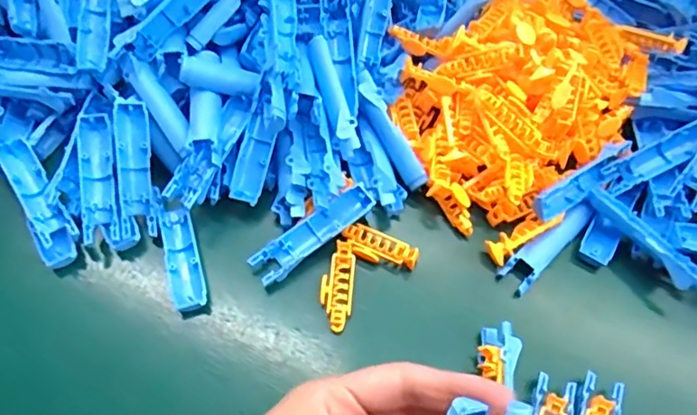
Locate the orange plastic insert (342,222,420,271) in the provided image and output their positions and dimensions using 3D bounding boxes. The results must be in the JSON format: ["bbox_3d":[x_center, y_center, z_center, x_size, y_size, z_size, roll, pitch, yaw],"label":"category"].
[{"bbox_3d":[0.018,0.023,0.323,0.043,0.008,0.019,28,62,13],"label":"orange plastic insert"}]

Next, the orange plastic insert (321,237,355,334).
[{"bbox_3d":[-0.006,0.043,0.313,0.018,0.011,0.048,6,59,1],"label":"orange plastic insert"}]

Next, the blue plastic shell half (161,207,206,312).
[{"bbox_3d":[-0.094,0.028,0.320,0.017,0.009,0.064,-13,61,-10],"label":"blue plastic shell half"}]

